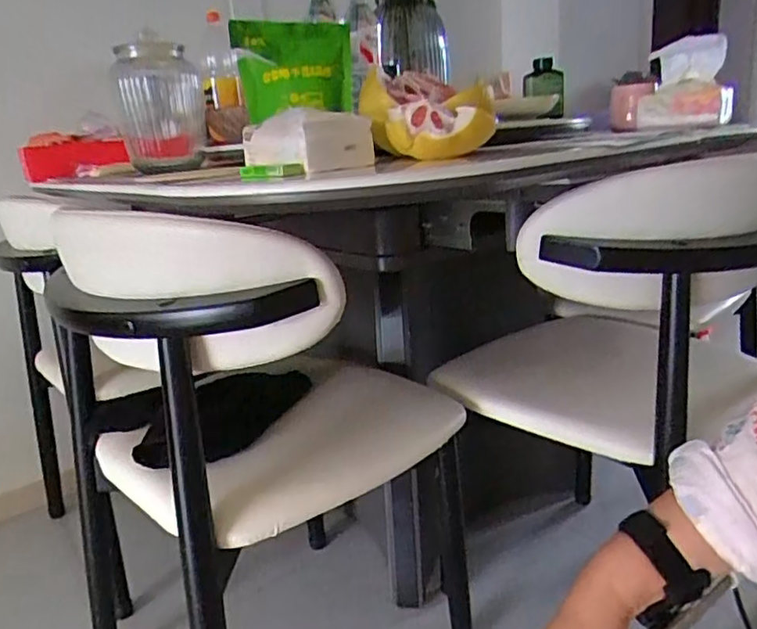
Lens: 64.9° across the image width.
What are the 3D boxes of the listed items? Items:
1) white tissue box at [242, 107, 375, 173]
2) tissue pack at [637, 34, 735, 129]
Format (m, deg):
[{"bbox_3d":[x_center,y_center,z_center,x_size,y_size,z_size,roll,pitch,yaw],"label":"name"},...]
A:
[{"bbox_3d":[-0.077,-0.181,0.628,0.091,0.062,0.128,-12,15,-36],"label":"white tissue box"},{"bbox_3d":[0.473,-0.355,0.915,0.128,0.121,0.090,5,14,32],"label":"tissue pack"}]

